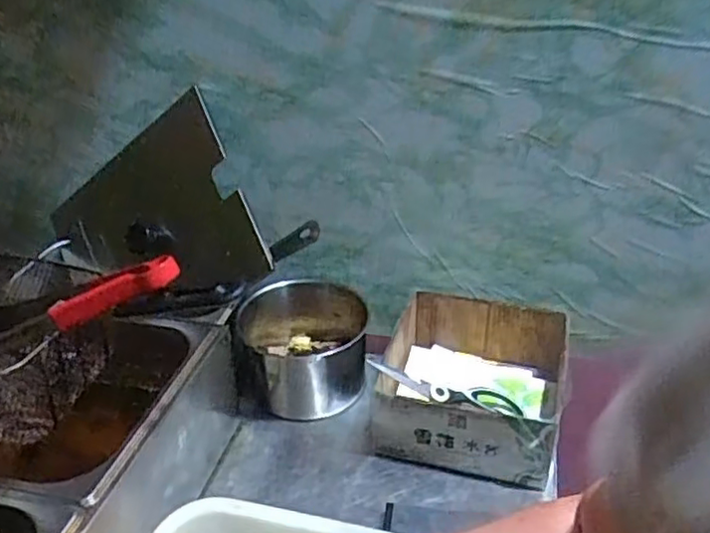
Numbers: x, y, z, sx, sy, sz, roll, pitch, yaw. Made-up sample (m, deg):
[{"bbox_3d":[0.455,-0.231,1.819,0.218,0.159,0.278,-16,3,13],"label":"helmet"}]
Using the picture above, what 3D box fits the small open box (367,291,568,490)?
[{"bbox_3d":[0.145,0.142,0.822,0.207,0.102,0.222,8,31,17],"label":"small open box"}]

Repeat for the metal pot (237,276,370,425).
[{"bbox_3d":[-0.073,0.112,0.901,0.179,0.113,0.167,-2,29,-1],"label":"metal pot"}]

